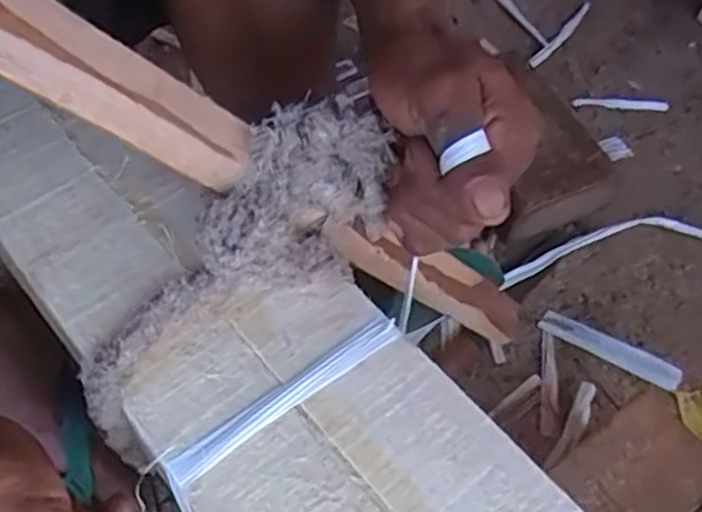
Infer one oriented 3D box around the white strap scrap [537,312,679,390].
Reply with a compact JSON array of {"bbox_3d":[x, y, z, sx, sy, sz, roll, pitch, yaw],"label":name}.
[{"bbox_3d":[0.232,0.083,0.658,0.126,0.005,0.028,26,58,16],"label":"white strap scrap"}]

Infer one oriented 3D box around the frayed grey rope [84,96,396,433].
[{"bbox_3d":[-0.057,0.001,0.359,0.193,0.069,0.062,-44,68,-2],"label":"frayed grey rope"}]

